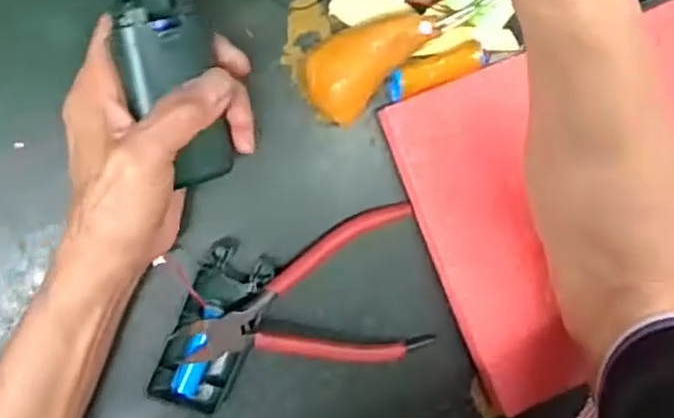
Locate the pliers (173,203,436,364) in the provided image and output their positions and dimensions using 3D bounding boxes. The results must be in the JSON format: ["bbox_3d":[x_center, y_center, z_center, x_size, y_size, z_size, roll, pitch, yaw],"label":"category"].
[{"bbox_3d":[-0.017,0.056,0.394,0.141,0.021,0.085,-15,98,-5],"label":"pliers"}]

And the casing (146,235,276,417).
[{"bbox_3d":[-0.068,0.068,0.396,0.045,0.018,0.094,22,93,-9],"label":"casing"}]

